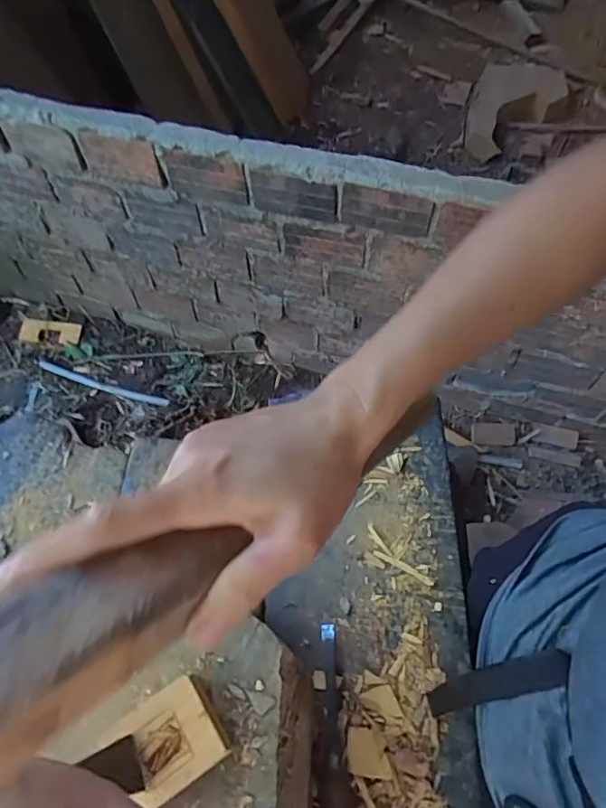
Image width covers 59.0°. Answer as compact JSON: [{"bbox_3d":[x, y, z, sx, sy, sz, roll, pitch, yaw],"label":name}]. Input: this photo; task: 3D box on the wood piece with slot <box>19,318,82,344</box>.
[{"bbox_3d":[-0.763,-0.218,1.613,0.193,0.017,0.079,8,60,7],"label":"wood piece with slot"}]

